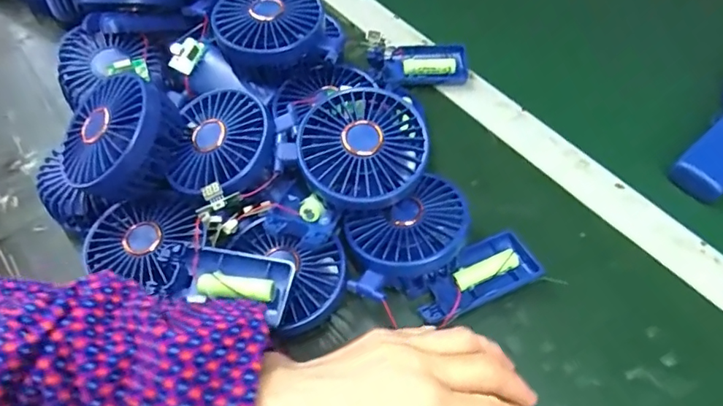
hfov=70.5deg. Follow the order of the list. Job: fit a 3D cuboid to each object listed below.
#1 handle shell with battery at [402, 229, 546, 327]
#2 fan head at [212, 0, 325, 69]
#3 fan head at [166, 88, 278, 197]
[{"bbox_3d":[0.082,0.054,0.375,0.096,0.019,0.045,-22,59,-11],"label":"handle shell with battery"},{"bbox_3d":[-0.072,-0.145,0.411,0.081,0.032,0.077,-1,58,2],"label":"fan head"},{"bbox_3d":[-0.098,-0.043,0.372,0.077,0.031,0.080,1,58,3],"label":"fan head"}]

